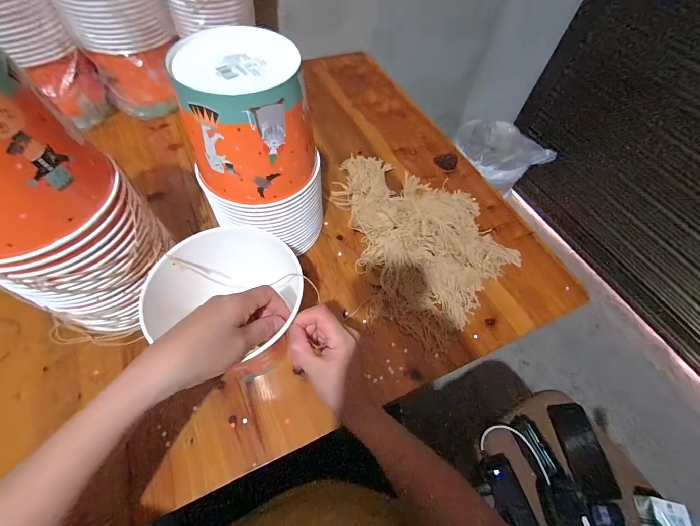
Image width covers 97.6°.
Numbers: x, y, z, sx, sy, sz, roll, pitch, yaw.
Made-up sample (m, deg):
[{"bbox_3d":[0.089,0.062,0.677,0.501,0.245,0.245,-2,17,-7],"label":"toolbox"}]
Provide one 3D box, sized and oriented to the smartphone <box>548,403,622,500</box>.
[{"bbox_3d":[0.488,0.388,0.643,0.074,0.010,0.169,-10,62,9],"label":"smartphone"}]

